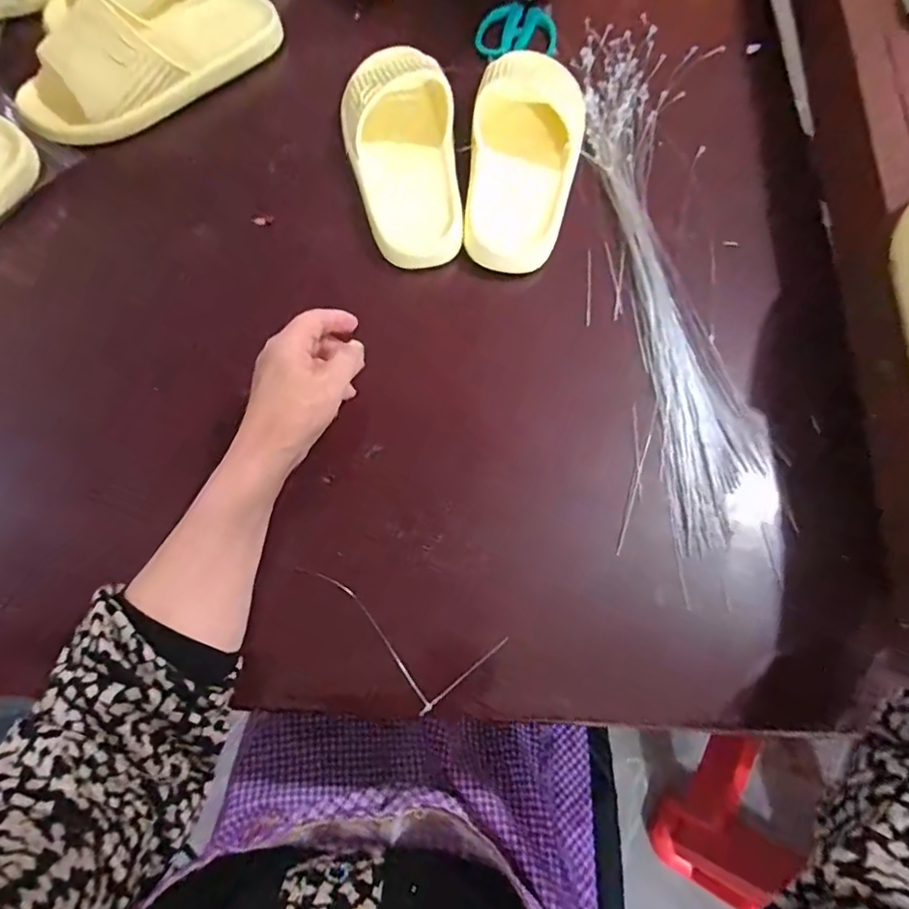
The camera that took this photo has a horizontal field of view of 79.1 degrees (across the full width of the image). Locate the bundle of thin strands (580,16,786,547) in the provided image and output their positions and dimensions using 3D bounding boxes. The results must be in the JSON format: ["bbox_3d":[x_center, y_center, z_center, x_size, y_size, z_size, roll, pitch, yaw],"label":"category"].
[{"bbox_3d":[0.190,-0.194,0.504,0.092,0.026,0.557,-3,68,-1],"label":"bundle of thin strands"}]

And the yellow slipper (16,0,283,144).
[{"bbox_3d":[-0.301,-0.402,0.538,0.266,0.062,0.109,-42,73,-15],"label":"yellow slipper"}]

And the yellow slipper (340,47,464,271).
[{"bbox_3d":[-0.047,-0.279,0.499,0.097,0.047,0.222,-10,81,-4],"label":"yellow slipper"}]

